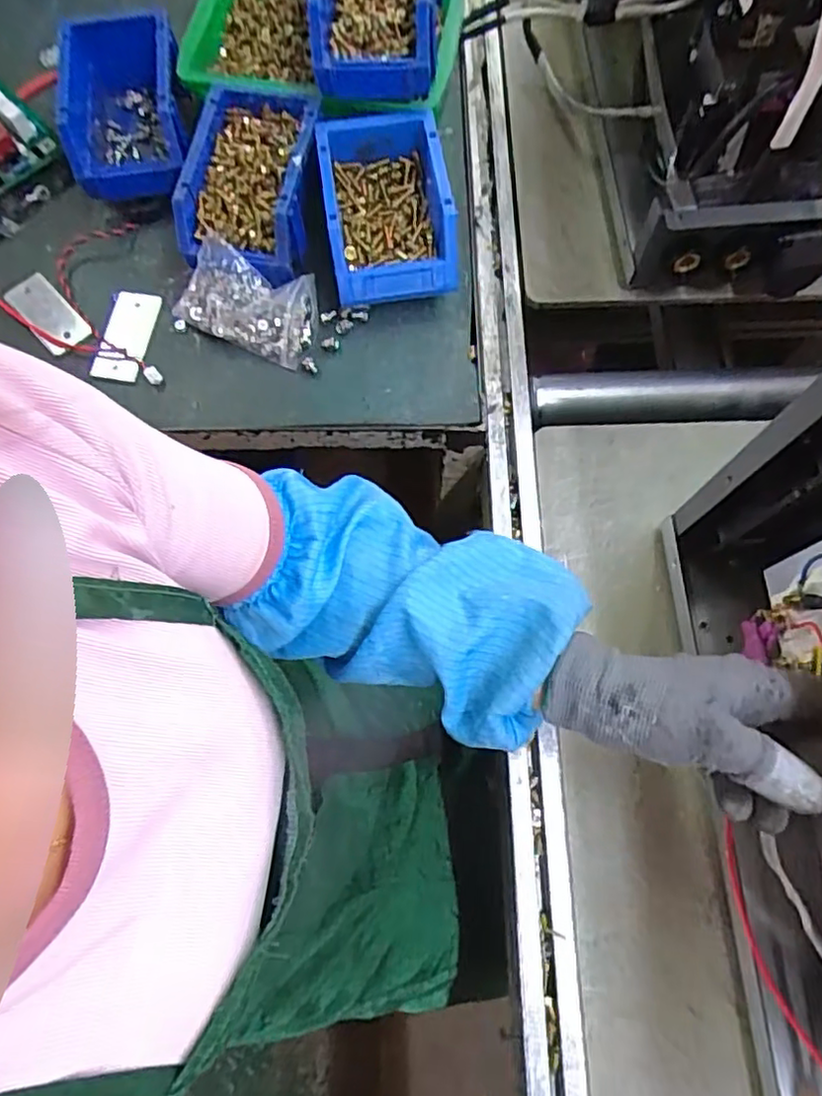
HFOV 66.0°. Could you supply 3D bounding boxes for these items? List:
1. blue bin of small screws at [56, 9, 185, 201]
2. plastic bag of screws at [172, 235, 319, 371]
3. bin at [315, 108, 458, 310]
[{"bbox_3d":[-0.274,-0.418,0.603,0.106,0.072,0.172,-8,72,-1],"label":"blue bin of small screws"},{"bbox_3d":[-0.145,-0.221,0.568,0.125,0.044,0.076,23,74,8],"label":"plastic bag of screws"},{"bbox_3d":[-0.021,-0.305,0.580,0.111,0.078,0.156,-9,72,-1],"label":"bin"}]

